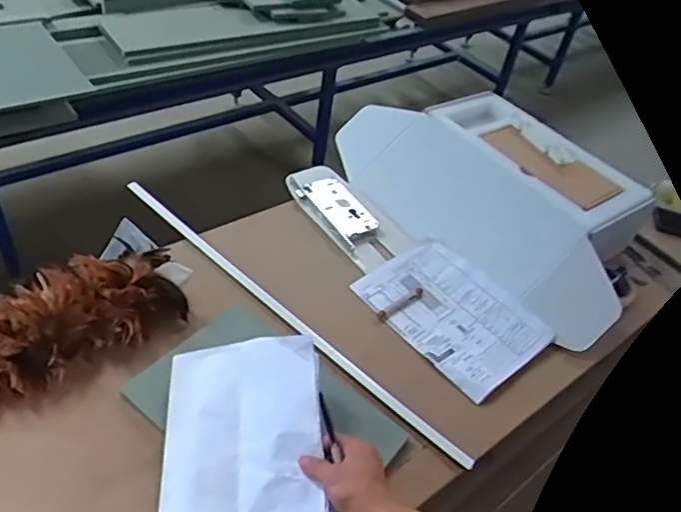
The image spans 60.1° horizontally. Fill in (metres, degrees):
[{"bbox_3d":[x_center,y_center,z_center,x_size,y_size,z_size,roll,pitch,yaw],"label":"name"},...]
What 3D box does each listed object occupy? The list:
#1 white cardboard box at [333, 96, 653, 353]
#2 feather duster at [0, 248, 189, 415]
[{"bbox_3d":[0.300,-0.133,1.158,0.350,0.166,0.636,-28,56,-34],"label":"white cardboard box"},{"bbox_3d":[-0.526,0.153,0.762,0.676,0.107,0.164,-29,57,-34],"label":"feather duster"}]

